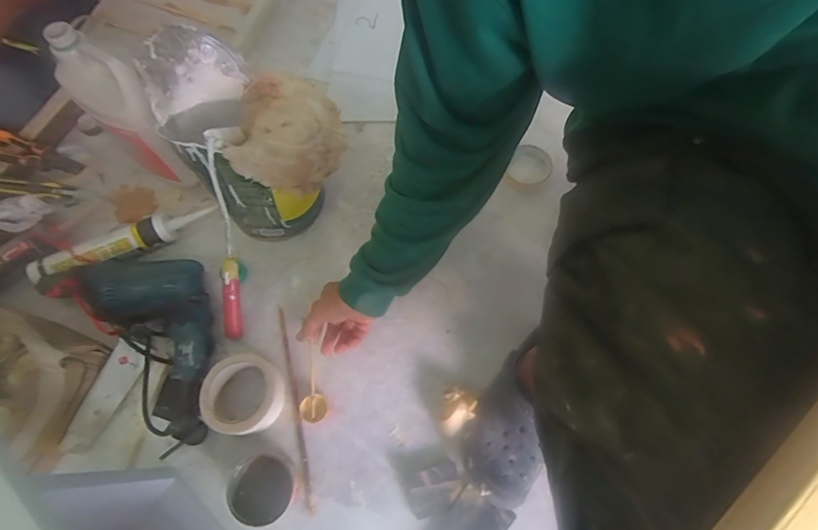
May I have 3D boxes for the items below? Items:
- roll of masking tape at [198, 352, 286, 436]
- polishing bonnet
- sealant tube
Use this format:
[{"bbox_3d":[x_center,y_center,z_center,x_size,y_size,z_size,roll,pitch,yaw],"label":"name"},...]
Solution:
[{"bbox_3d":[-0.230,0.180,0.623,0.101,0.052,0.105,-1,67,3],"label":"roll of masking tape"},{"bbox_3d":[-0.163,-0.171,0.602,0.134,0.079,0.137,-1,67,3],"label":"polishing bonnet"},{"bbox_3d":[-0.461,-0.033,0.714,0.280,0.058,0.066,-27,70,-8],"label":"sealant tube"}]

